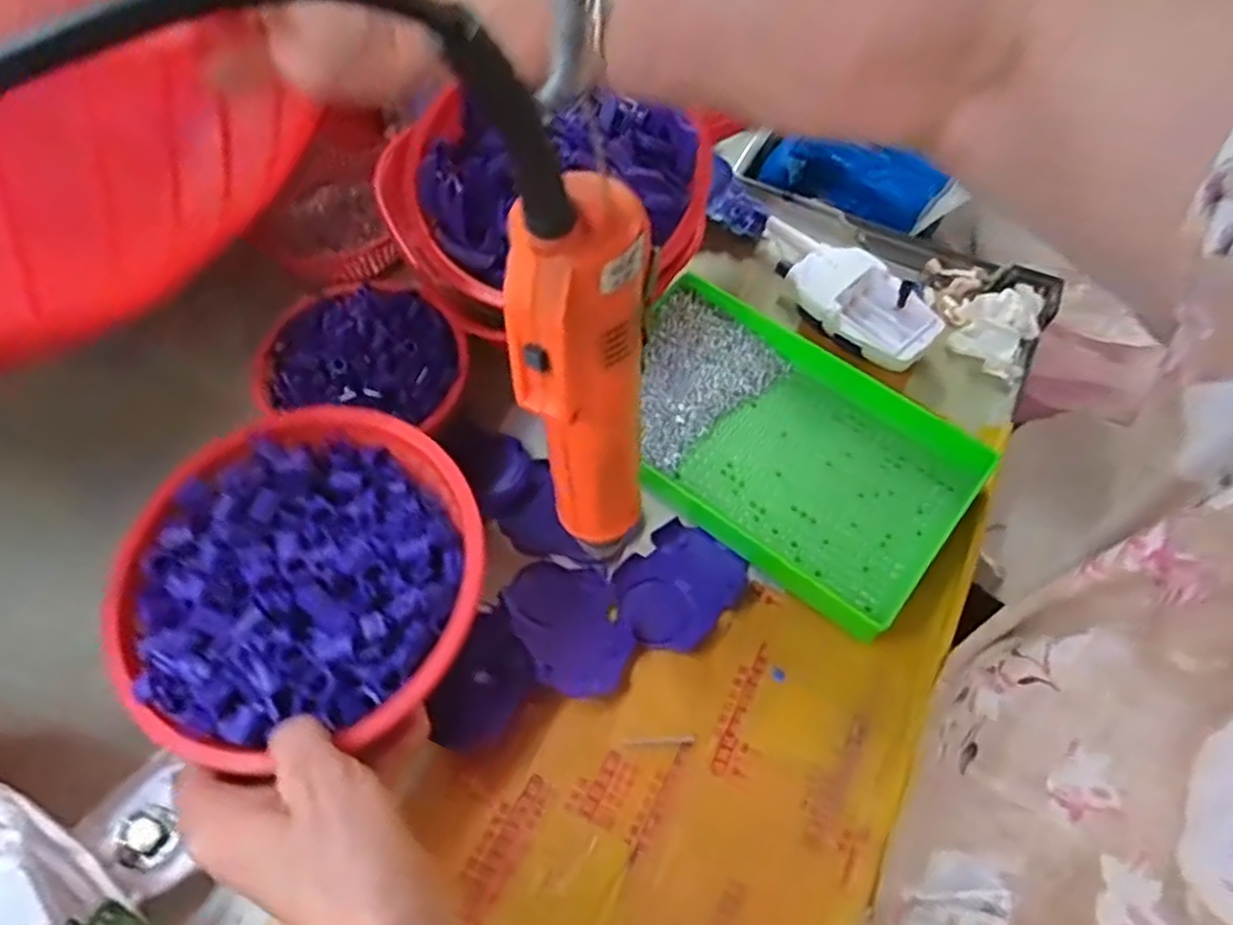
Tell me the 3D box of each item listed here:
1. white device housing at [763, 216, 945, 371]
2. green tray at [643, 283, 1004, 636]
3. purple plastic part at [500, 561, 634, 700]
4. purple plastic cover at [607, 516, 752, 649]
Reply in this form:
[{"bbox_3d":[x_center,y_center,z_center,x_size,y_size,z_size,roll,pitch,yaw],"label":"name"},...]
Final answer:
[{"bbox_3d":[0.160,-0.130,0.546,0.060,0.022,0.152,-37,66,-19],"label":"white device housing"},{"bbox_3d":[0.102,-0.013,0.492,0.234,0.035,0.146,34,65,18],"label":"green tray"},{"bbox_3d":[-0.026,0.093,0.439,0.060,0.025,0.085,-22,62,-13],"label":"purple plastic part"},{"bbox_3d":[0.037,0.074,0.460,0.063,0.007,0.078,40,67,20],"label":"purple plastic cover"}]

